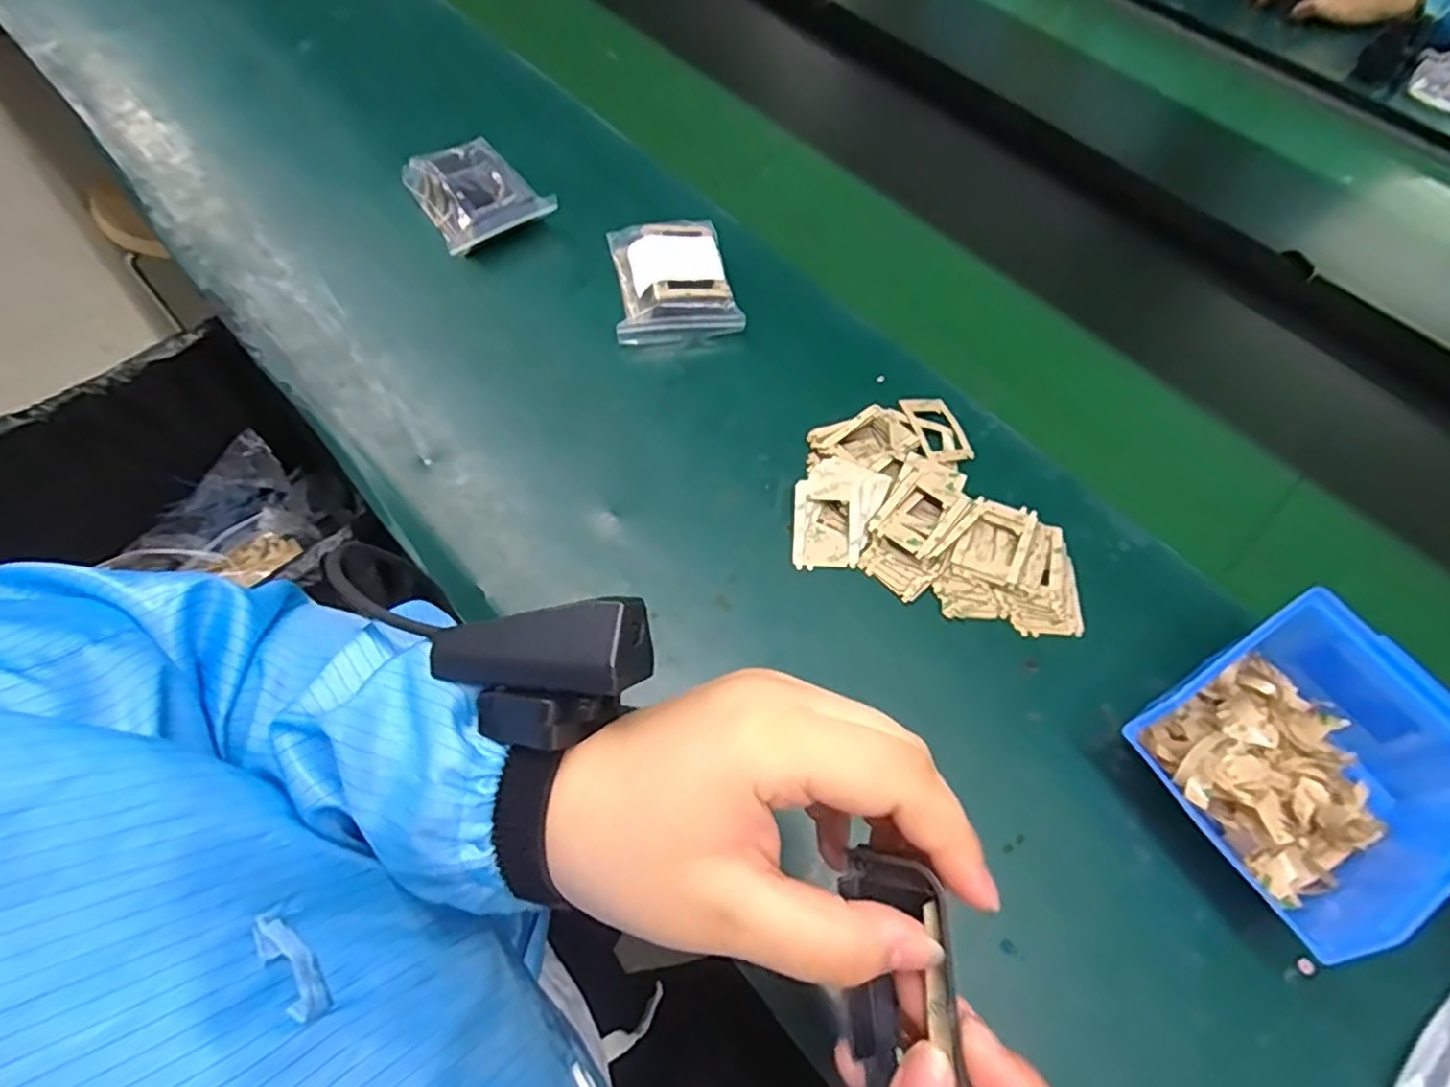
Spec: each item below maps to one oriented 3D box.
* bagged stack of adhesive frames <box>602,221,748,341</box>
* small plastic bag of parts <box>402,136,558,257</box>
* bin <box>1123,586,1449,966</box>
[{"bbox_3d":[-0.041,-0.196,0.508,0.086,0.030,0.098,-12,65,-8],"label":"bagged stack of adhesive frames"},{"bbox_3d":[-0.193,-0.275,0.542,0.088,0.036,0.098,-29,68,-15],"label":"small plastic bag of parts"},{"bbox_3d":[0.290,0.107,0.348,0.132,0.065,0.120,-28,68,-14],"label":"bin"}]

